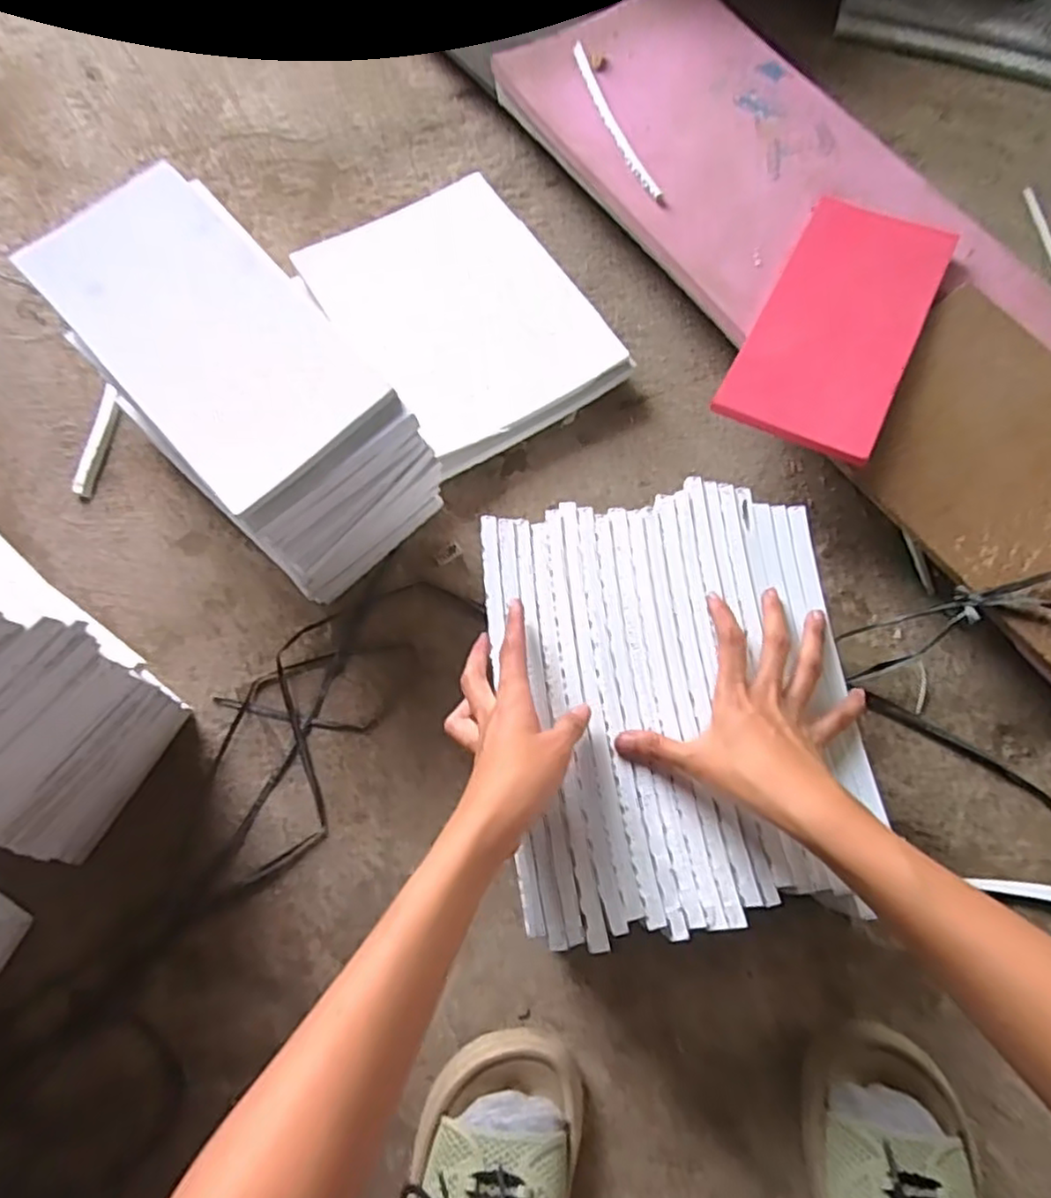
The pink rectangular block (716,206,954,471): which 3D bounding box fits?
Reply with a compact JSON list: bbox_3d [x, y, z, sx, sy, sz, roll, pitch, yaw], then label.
[{"bbox_3d":[0.275,-0.244,0.605,0.129,0.019,0.270,27,73,9],"label":"pink rectangular block"}]

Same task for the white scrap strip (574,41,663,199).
[{"bbox_3d":[0.087,-0.485,0.700,0.017,0.008,0.214,-19,72,-7],"label":"white scrap strip"}]

